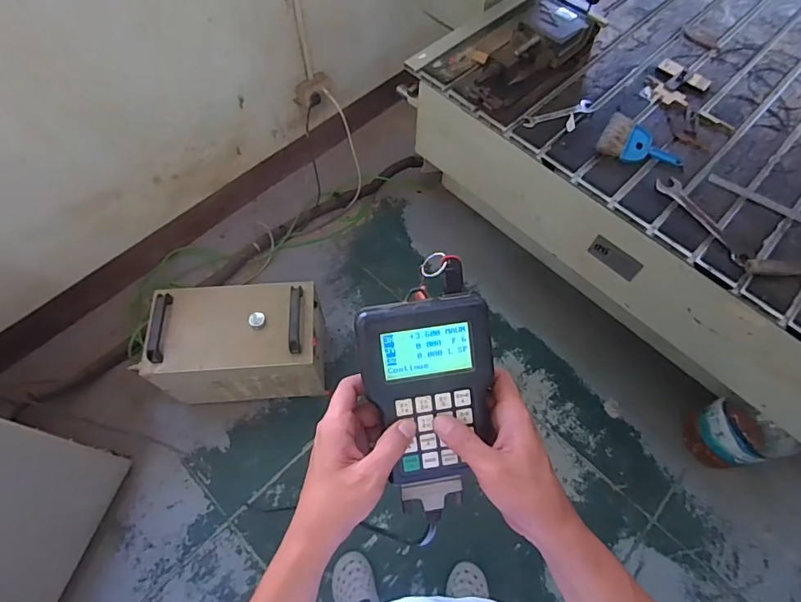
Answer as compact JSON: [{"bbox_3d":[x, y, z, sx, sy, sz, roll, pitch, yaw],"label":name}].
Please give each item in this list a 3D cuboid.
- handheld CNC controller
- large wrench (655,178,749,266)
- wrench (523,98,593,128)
[{"bbox_3d":[0.024,0.072,0.382,0.104,0.030,0.147,-8,96,-5],"label":"handheld CNC controller"},{"bbox_3d":[0.650,-0.173,0.990,0.053,0.010,0.247,-20,65,-11],"label":"large wrench"},{"bbox_3d":[0.394,-0.464,1.140,0.202,0.008,0.045,-21,65,-11],"label":"wrench"}]

